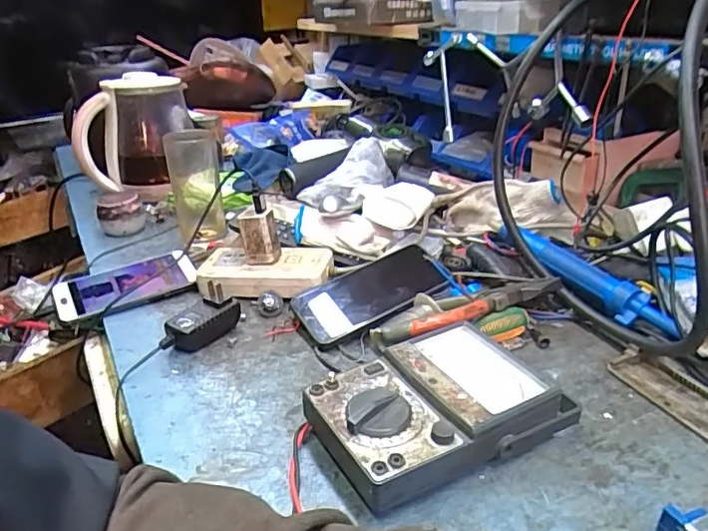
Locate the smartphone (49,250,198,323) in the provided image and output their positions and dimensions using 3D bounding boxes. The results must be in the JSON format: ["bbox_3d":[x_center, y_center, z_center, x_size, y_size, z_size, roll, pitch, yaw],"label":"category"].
[{"bbox_3d":[-0.262,0.020,0.640,0.149,0.014,0.070,-22,42,-25],"label":"smartphone"}]

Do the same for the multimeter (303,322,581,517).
[{"bbox_3d":[0.062,0.109,0.428,0.182,0.049,0.117,-17,30,-28],"label":"multimeter"}]

